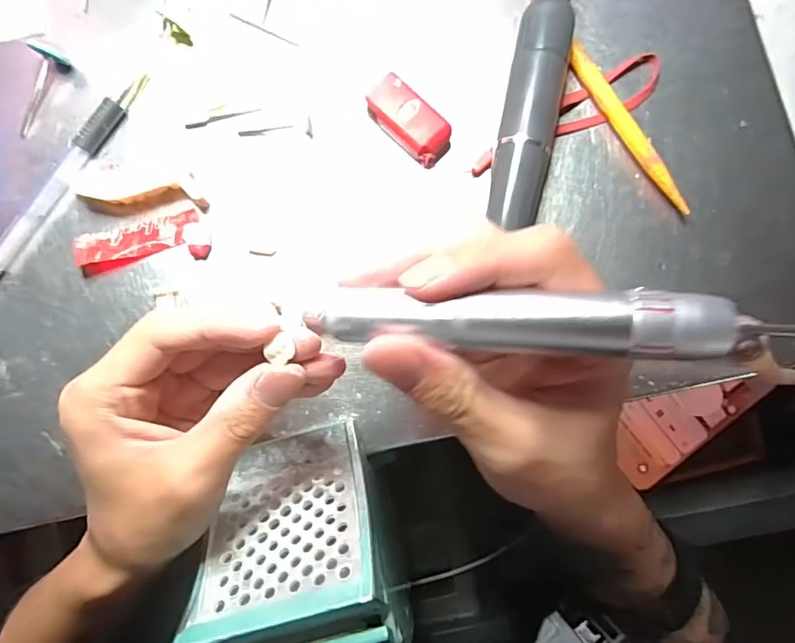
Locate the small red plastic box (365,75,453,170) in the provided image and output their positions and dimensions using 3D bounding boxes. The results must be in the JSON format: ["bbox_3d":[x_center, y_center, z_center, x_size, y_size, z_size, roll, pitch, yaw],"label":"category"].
[{"bbox_3d":[0.005,-0.100,0.255,0.044,0.019,0.025,41,86,5],"label":"small red plastic box"}]

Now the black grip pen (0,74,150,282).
[{"bbox_3d":[-0.172,-0.074,0.258,0.013,0.012,0.132,33,85,5],"label":"black grip pen"}]

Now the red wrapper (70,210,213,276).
[{"bbox_3d":[-0.129,-0.040,0.253,0.066,0.009,0.027,-13,83,0],"label":"red wrapper"}]

